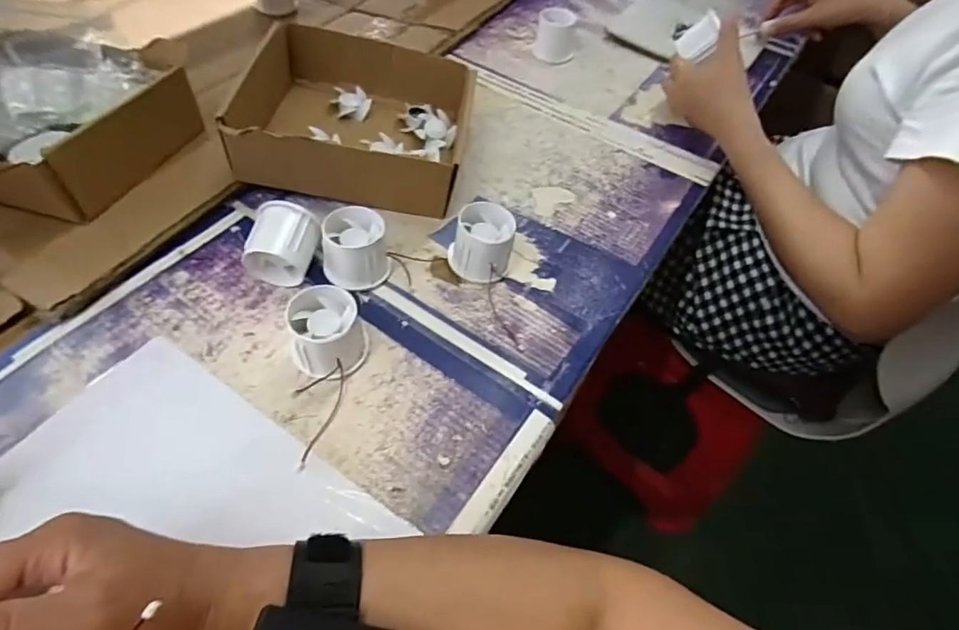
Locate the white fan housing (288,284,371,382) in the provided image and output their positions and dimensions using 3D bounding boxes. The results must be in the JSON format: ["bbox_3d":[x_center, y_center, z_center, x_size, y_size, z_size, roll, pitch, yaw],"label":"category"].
[{"bbox_3d":[-0.115,0.014,0.393,0.054,0.047,0.058,2,53,-3],"label":"white fan housing"}]

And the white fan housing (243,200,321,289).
[{"bbox_3d":[-0.166,-0.059,0.438,0.051,0.054,0.051,8,53,2],"label":"white fan housing"}]

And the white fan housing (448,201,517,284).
[{"bbox_3d":[0.002,-0.064,0.464,0.054,0.046,0.058,12,53,5],"label":"white fan housing"}]

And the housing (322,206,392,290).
[{"bbox_3d":[-0.108,-0.057,0.446,0.055,0.050,0.057,2,53,-3],"label":"housing"}]

